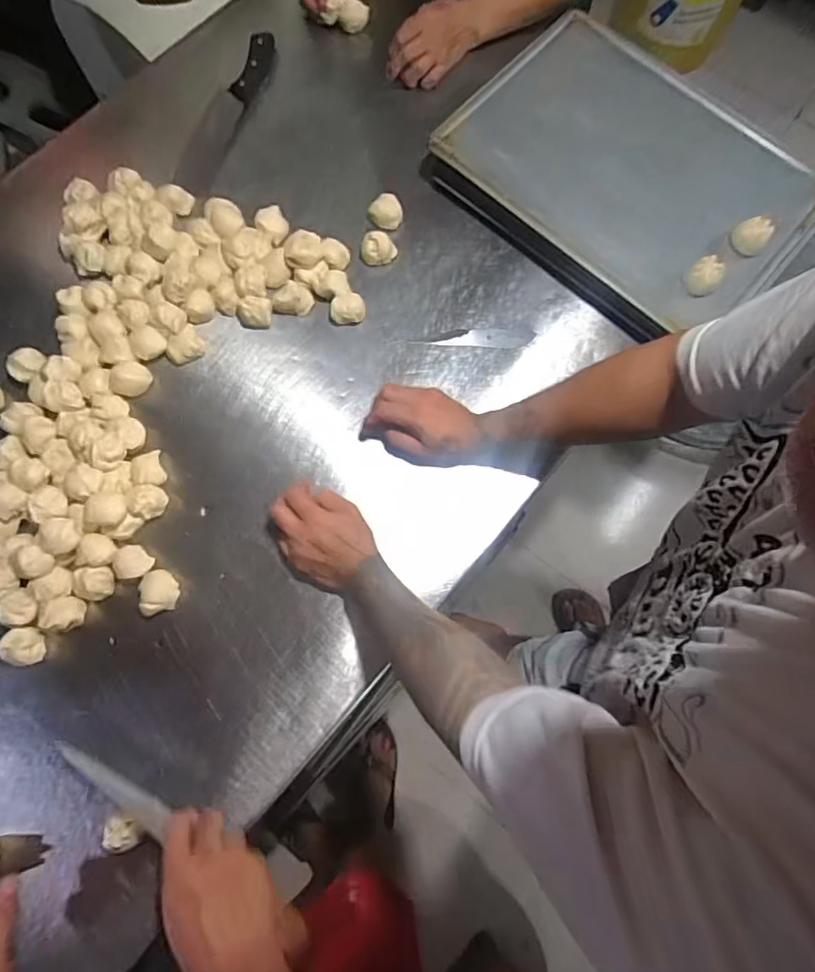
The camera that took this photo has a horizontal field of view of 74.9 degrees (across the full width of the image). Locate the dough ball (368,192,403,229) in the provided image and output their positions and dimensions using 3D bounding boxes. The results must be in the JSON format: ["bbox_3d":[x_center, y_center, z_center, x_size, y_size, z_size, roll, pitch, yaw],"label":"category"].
[{"bbox_3d":[-0.031,-0.388,0.755,0.046,0.028,0.042,0,77,-1],"label":"dough ball"}]

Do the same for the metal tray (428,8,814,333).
[{"bbox_3d":[0.305,-0.431,0.717,0.454,0.042,0.318,40,80,10],"label":"metal tray"}]

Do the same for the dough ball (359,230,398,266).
[{"bbox_3d":[-0.040,-0.331,0.739,0.049,0.039,0.036,-5,77,-2],"label":"dough ball"}]

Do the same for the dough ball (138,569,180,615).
[{"bbox_3d":[-0.293,0.125,0.631,0.041,0.028,0.048,-20,78,-6],"label":"dough ball"}]

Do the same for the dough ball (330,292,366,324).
[{"bbox_3d":[-0.079,-0.236,0.719,0.044,0.034,0.036,-21,78,-6],"label":"dough ball"}]

